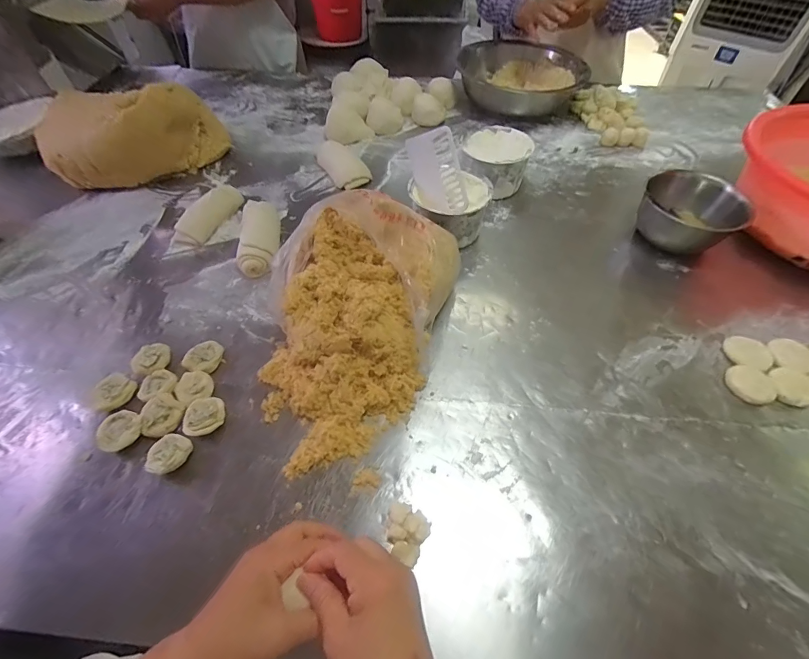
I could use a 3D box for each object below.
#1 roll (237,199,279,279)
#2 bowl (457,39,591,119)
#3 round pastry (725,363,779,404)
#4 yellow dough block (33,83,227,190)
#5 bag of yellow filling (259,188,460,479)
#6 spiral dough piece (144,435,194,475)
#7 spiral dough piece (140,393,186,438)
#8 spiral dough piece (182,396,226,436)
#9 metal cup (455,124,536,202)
[{"bbox_3d":[-0.275,-0.174,0.710,0.064,0.047,0.176,-8,54,-5],"label":"roll"},{"bbox_3d":[0.326,-0.722,1.060,0.329,0.125,0.273,13,54,10],"label":"bowl"},{"bbox_3d":[0.490,0.078,0.533,0.058,0.013,0.060,0,53,1],"label":"round pastry"},{"bbox_3d":[-0.581,-0.425,0.810,0.358,0.170,0.158,-20,56,-14],"label":"yellow dough block"},{"bbox_3d":[-0.071,-0.023,0.517,0.222,0.173,0.364,14,55,11],"label":"bag of yellow filling"},{"bbox_3d":[-0.298,0.156,0.473,0.039,0.035,0.051,35,61,24],"label":"spiral dough piece"},{"bbox_3d":[-0.330,0.115,0.506,0.053,0.018,0.054,0,53,1],"label":"spiral dough piece"},{"bbox_3d":[-0.269,0.118,0.509,0.048,0.026,0.051,-7,53,-4],"label":"spiral dough piece"},{"bbox_3d":[0.193,-0.359,0.807,0.138,0.103,0.162,36,61,24],"label":"metal cup"}]

